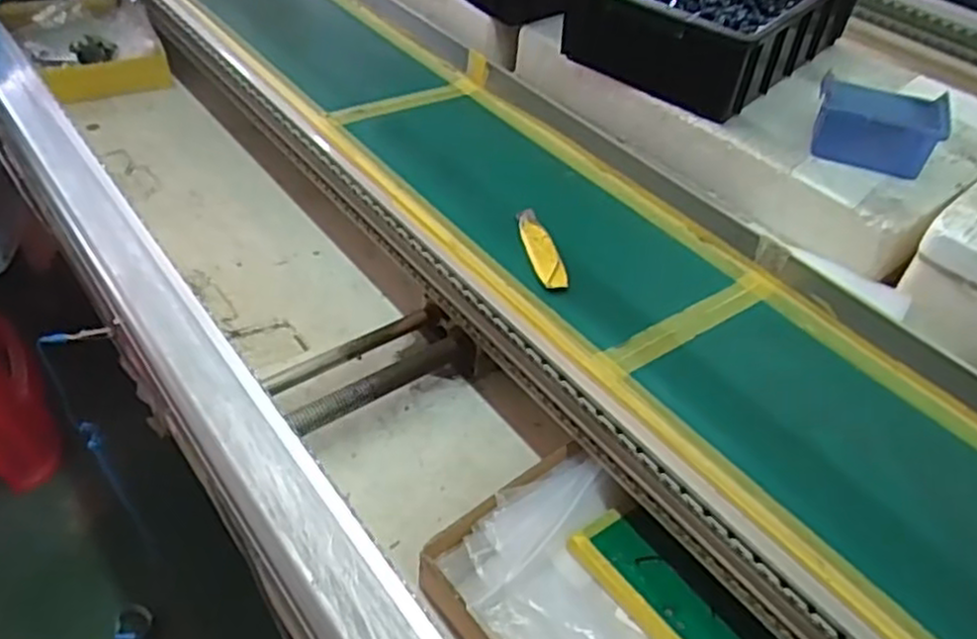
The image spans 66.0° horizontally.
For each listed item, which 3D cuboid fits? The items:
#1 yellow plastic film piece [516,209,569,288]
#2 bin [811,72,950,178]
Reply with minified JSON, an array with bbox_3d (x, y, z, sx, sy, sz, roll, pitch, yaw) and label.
[{"bbox_3d":[0.042,-0.060,0.606,0.025,0.006,0.099,-5,45,-12],"label":"yellow plastic film piece"},{"bbox_3d":[0.337,-0.170,0.658,0.103,0.048,0.092,20,45,14],"label":"bin"}]

